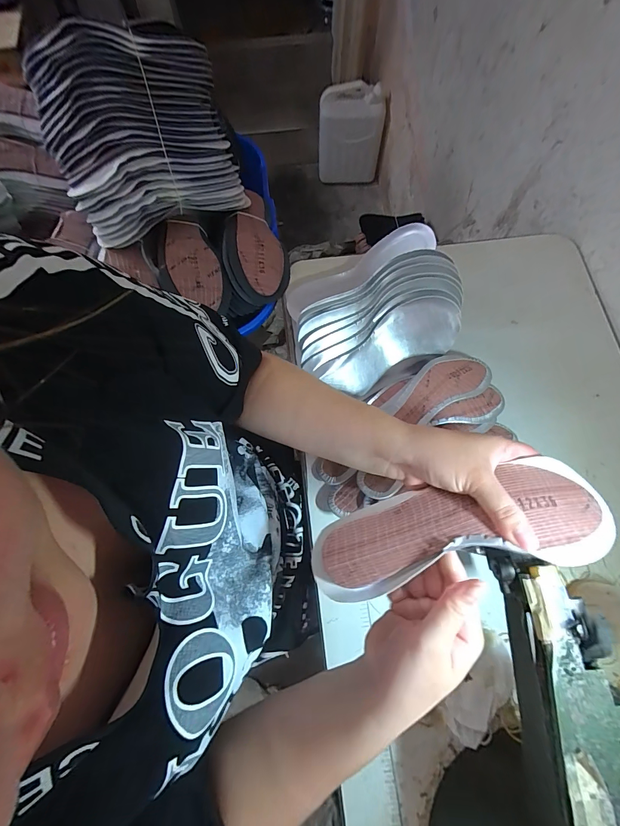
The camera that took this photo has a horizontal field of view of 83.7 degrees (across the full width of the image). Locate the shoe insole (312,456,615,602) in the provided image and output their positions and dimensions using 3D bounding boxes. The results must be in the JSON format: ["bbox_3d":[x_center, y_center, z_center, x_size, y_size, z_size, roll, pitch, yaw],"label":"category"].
[{"bbox_3d":[0.121,0.097,0.286,0.240,0.028,0.081,-16,49,4],"label":"shoe insole"}]

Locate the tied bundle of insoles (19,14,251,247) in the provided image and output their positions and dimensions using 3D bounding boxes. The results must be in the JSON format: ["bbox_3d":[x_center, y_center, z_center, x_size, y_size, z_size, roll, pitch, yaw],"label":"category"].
[{"bbox_3d":[-0.252,-0.419,0.524,0.262,0.100,0.253,-36,120,-23],"label":"tied bundle of insoles"}]

